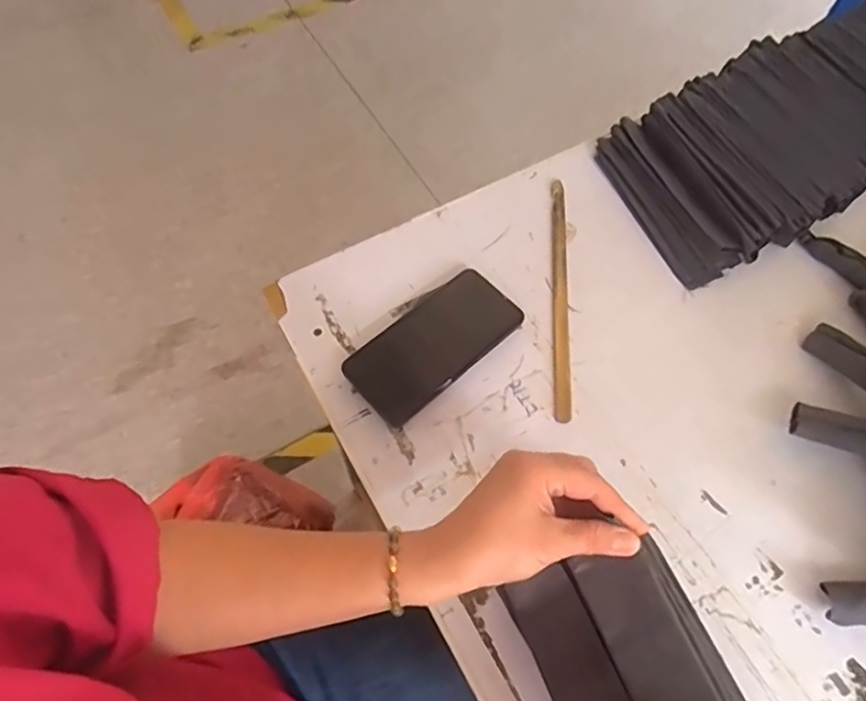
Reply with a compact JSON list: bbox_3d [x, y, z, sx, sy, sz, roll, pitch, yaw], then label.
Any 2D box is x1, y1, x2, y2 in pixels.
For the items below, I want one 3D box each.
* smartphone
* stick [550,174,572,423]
[{"bbox_3d":[0.003,-0.007,0.547,0.161,0.012,0.077,-39,70,-18],"label":"smartphone"},{"bbox_3d":[0.124,-0.059,0.588,0.015,0.004,0.266,4,64,1],"label":"stick"}]

